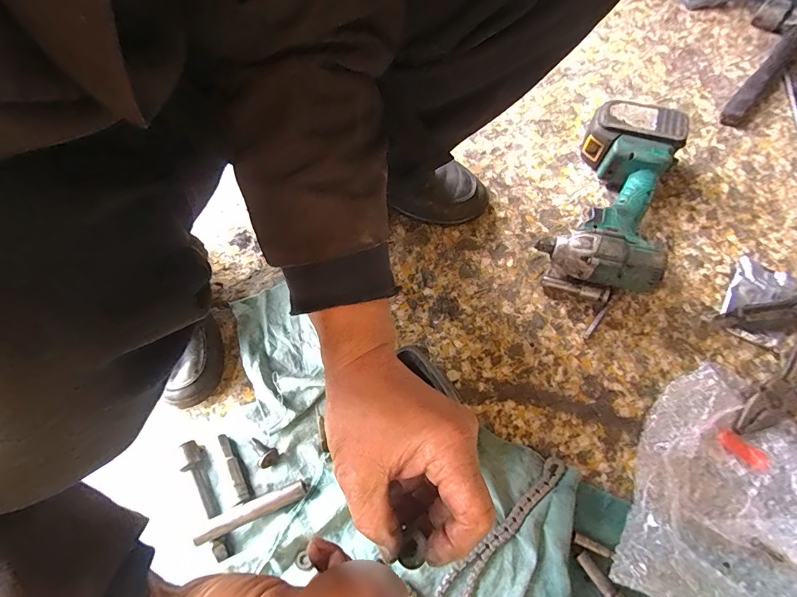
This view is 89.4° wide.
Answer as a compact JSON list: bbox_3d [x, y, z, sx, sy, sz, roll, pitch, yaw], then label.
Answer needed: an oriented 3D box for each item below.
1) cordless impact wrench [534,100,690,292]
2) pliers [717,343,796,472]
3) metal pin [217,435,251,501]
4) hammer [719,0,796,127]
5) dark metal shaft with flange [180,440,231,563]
[{"bbox_3d":[0.272,-0.131,0.515,0.124,0.076,0.241,16,70,10],"label":"cordless impact wrench"},{"bbox_3d":[0.442,0.096,0.441,0.230,0.024,0.057,-35,70,-11],"label":"pliers"},{"bbox_3d":[-0.183,0.187,0.448,0.010,0.016,0.076,-32,70,-10],"label":"metal pin"},{"bbox_3d":[0.547,-0.364,0.598,0.246,0.048,0.112,-40,71,-13],"label":"hammer"},{"bbox_3d":[-0.206,0.213,0.428,0.018,0.019,0.125,-28,69,-8],"label":"dark metal shaft with flange"}]

